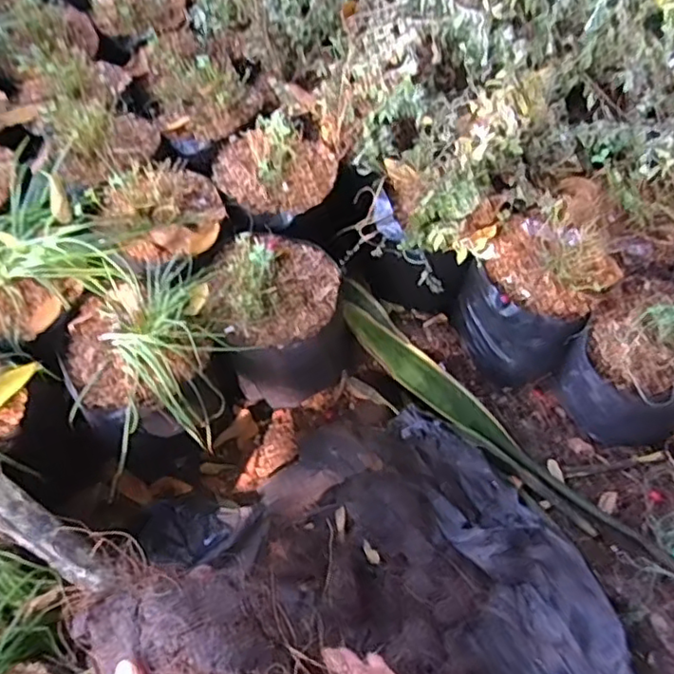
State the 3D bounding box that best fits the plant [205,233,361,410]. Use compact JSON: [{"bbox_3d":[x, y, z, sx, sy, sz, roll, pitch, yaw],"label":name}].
[{"bbox_3d":[-0.065,-0.022,0.716,0.148,0.199,0.137,0,59,-1],"label":"plant"}]

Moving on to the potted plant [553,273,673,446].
[{"bbox_3d":[0.339,0.031,0.682,0.156,0.187,0.145,-34,65,-19],"label":"potted plant"}]

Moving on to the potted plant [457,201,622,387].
[{"bbox_3d":[0.231,-0.052,0.719,0.134,0.194,0.141,35,65,18],"label":"potted plant"}]

